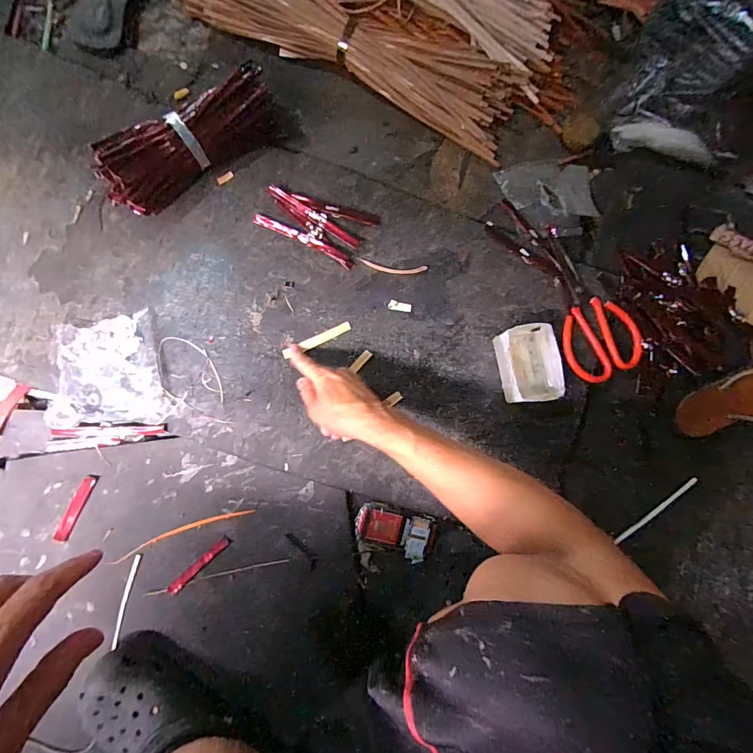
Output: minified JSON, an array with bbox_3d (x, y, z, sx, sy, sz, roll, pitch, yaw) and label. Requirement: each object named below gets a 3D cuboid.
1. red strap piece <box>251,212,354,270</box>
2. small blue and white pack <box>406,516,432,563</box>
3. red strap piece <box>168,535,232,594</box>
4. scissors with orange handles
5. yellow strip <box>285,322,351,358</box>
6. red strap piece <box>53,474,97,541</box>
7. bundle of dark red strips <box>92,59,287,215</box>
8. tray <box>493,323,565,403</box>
[{"bbox_3d":[-0.101,-0.192,0.560,0.150,0.005,0.019,26,80,-6],"label":"red strap piece"},{"bbox_3d":[0.058,0.230,0.559,0.027,0.006,0.062,12,82,-8],"label":"small blue and white pack"},{"bbox_3d":[-0.229,0.245,0.517,0.094,0.006,0.013,-42,92,-11],"label":"red strap piece"},{"bbox_3d":[0.316,-0.100,0.571,0.120,0.010,0.210,-6,85,-10],"label":"scissors with orange handles"},{"bbox_3d":[-0.082,-0.051,0.548,0.099,0.004,0.013,-26,85,-9],"label":"yellow strip"},{"bbox_3d":[-0.377,0.165,0.495,0.017,0.004,0.082,21,81,-7],"label":"red strap piece"},{"bbox_3d":[-0.251,-0.317,0.541,0.259,0.058,0.085,-33,88,-7],"label":"bundle of dark red strips"},{"bbox_3d":[0.208,-0.016,0.539,0.070,0.052,0.105,-10,86,-5],"label":"tray"}]

